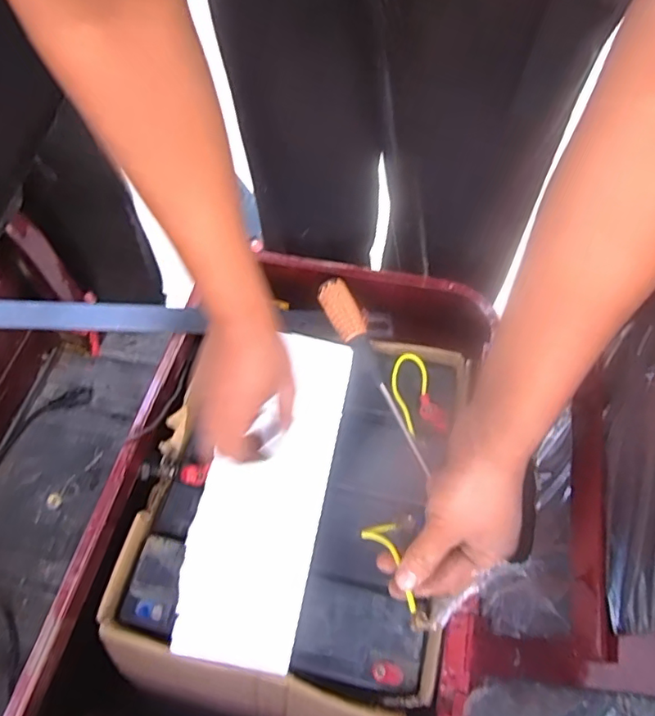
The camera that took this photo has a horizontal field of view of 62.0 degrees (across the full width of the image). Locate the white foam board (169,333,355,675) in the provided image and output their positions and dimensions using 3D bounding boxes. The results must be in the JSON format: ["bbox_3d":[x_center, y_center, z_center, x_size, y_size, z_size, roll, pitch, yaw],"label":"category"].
[{"bbox_3d":[-0.054,0.112,0.499,0.106,0.011,0.294,14,65,0],"label":"white foam board"}]

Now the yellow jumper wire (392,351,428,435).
[{"bbox_3d":[0.083,0.037,0.568,0.038,0.017,0.088,9,62,9],"label":"yellow jumper wire"}]

